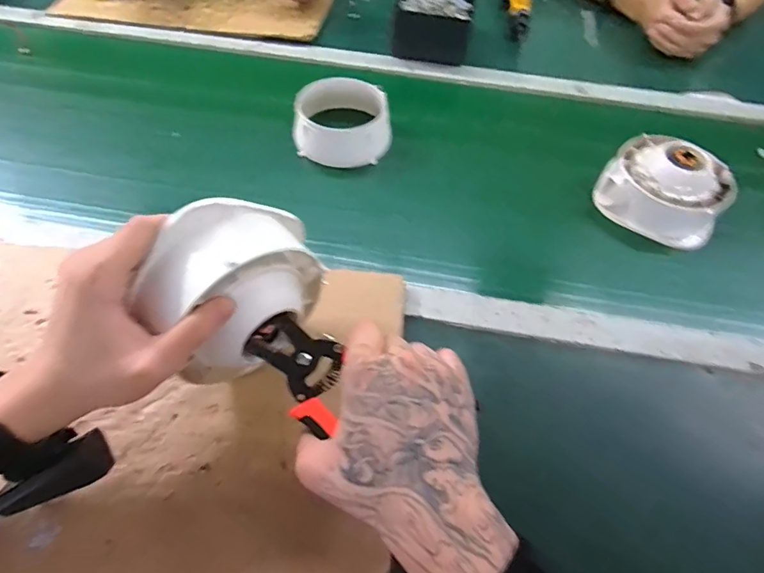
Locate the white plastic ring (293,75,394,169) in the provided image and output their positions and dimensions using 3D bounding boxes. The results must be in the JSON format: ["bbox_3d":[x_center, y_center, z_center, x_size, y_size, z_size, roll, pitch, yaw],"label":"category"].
[{"bbox_3d":[-0.053,-0.218,0.602,0.124,0.066,0.124,1,56,-1],"label":"white plastic ring"}]

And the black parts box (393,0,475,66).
[{"bbox_3d":[0.087,-0.428,0.737,0.119,0.086,0.118,12,57,7],"label":"black parts box"}]

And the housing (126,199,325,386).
[{"bbox_3d":[-0.101,0.002,0.321,0.070,0.104,0.121,37,65,21],"label":"housing"}]

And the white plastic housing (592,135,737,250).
[{"bbox_3d":[0.339,-0.118,0.538,0.135,0.079,0.125,1,56,-1],"label":"white plastic housing"}]

